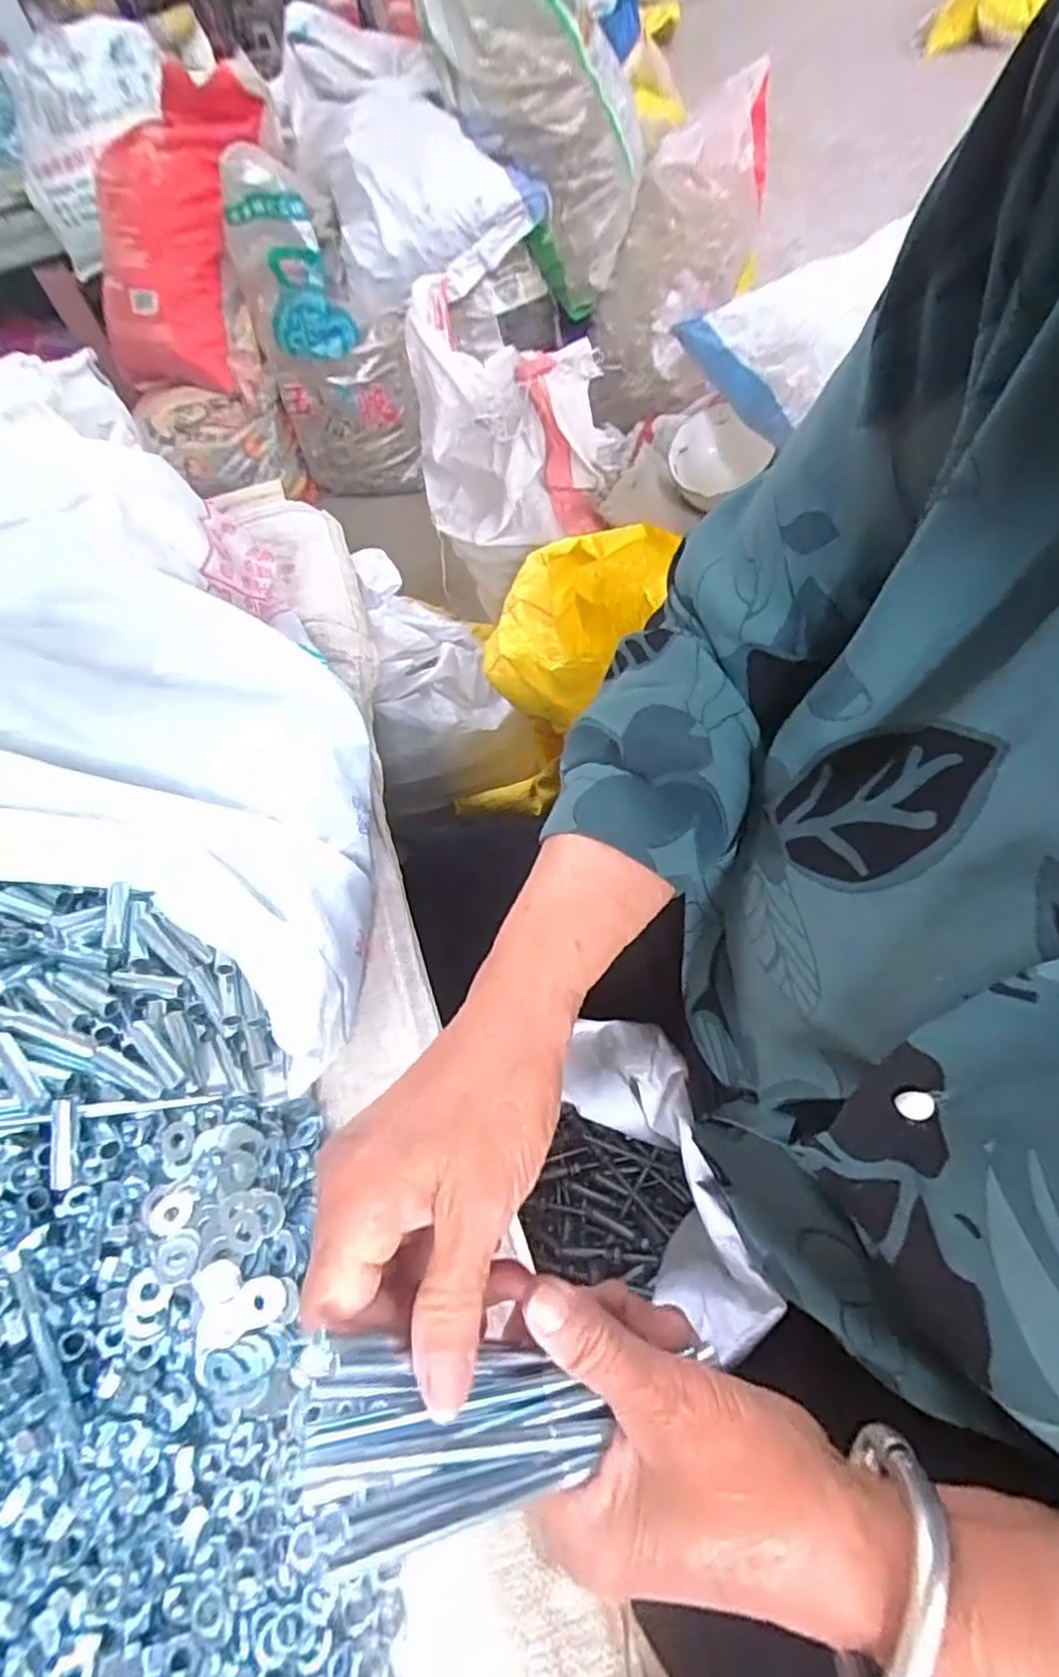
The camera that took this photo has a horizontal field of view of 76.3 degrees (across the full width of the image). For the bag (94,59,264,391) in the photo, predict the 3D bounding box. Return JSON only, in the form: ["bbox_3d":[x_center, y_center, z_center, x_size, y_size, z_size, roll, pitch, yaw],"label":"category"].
[{"bbox_3d":[-0.677,-1.095,1.234,0.245,0.571,0.262,24,55,-22],"label":"bag"}]

